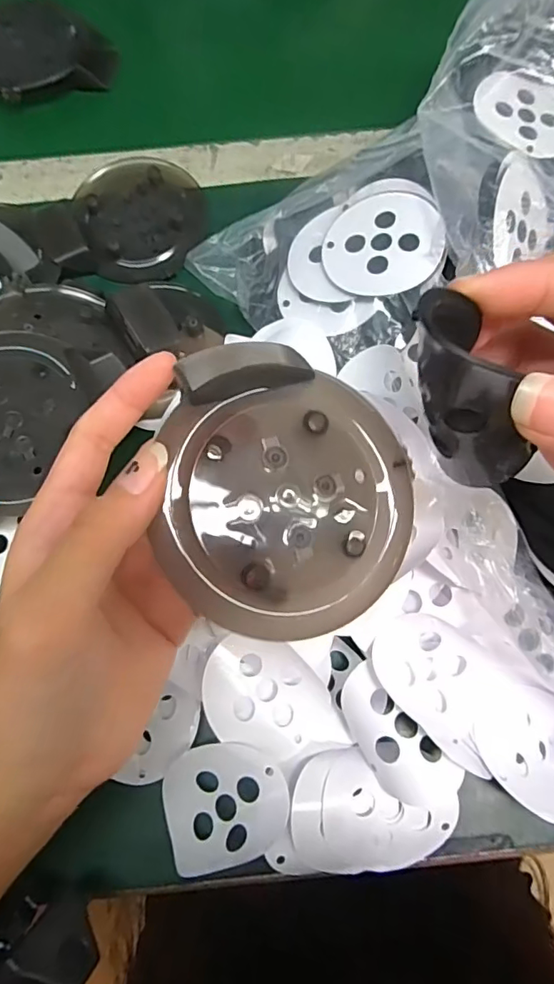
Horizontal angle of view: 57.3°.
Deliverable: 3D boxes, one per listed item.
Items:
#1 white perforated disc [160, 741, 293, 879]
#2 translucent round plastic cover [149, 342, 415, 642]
[{"bbox_3d":[-0.023,0.136,0.225,0.056,0.015,0.048,-21,75,-5],"label":"white perforated disc"},{"bbox_3d":[0.002,0.001,0.176,0.088,0.020,0.091,2,83,-15],"label":"translucent round plastic cover"}]

